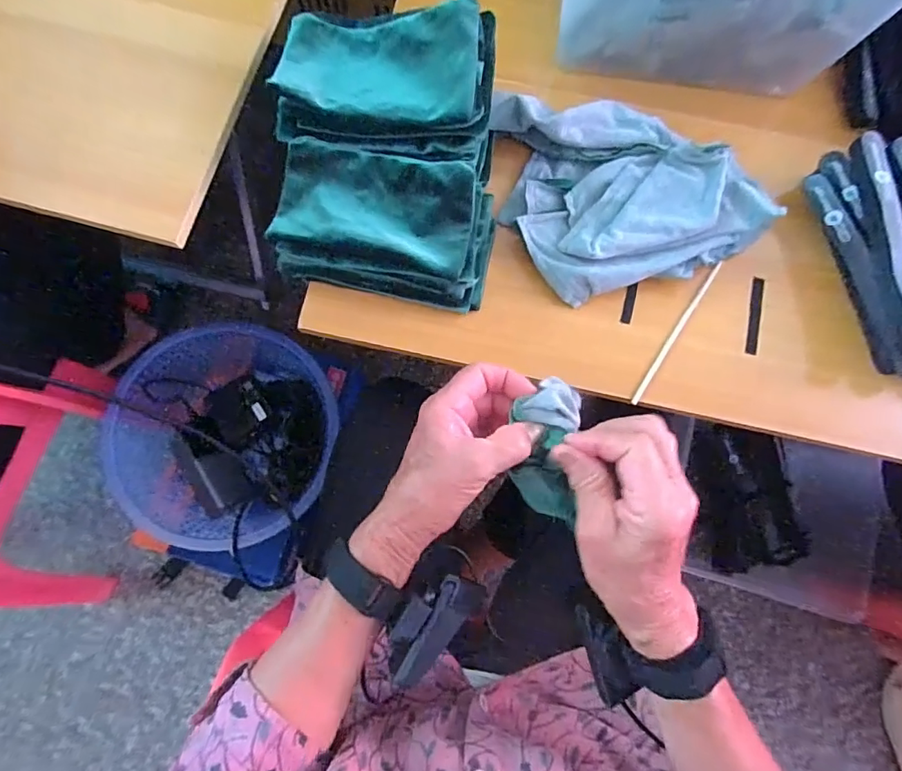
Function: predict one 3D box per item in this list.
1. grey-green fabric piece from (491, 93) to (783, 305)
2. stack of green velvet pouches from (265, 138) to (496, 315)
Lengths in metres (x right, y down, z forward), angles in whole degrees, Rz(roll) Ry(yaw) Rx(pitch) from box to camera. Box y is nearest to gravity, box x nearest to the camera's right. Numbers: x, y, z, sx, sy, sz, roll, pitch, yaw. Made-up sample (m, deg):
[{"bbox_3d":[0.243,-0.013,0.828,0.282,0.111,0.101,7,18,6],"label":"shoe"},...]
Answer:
[{"bbox_3d":[0.163,-0.179,0.468,0.218,0.044,0.176,-8,77,-4],"label":"grey-green fabric piece"},{"bbox_3d":[-0.056,-0.138,0.437,0.183,0.074,0.103,12,77,1],"label":"stack of green velvet pouches"}]

